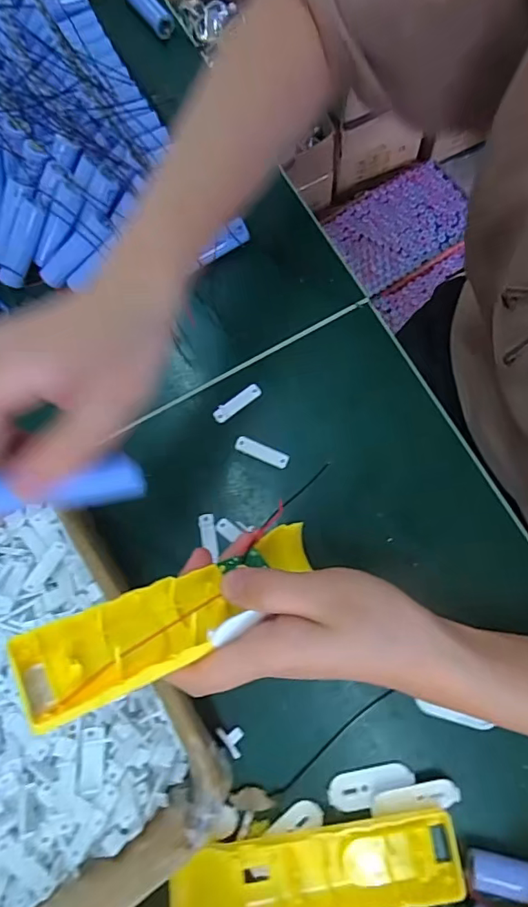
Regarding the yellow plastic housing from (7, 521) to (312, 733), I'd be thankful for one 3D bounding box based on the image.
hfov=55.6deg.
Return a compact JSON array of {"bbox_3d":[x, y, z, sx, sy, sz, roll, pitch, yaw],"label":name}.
[{"bbox_3d":[-0.035,0.072,0.245,0.156,0.021,0.043,-20,71,-36],"label":"yellow plastic housing"}]

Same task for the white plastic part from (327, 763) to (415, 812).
[{"bbox_3d":[0.063,0.198,0.297,0.051,0.004,0.019,-14,77,1],"label":"white plastic part"}]

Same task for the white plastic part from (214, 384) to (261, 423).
[{"bbox_3d":[-0.019,-0.037,0.358,0.038,0.004,0.011,-35,77,-4],"label":"white plastic part"}]

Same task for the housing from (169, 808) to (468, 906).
[{"bbox_3d":[0.027,0.235,0.282,0.163,0.017,0.044,-11,77,2],"label":"housing"}]

